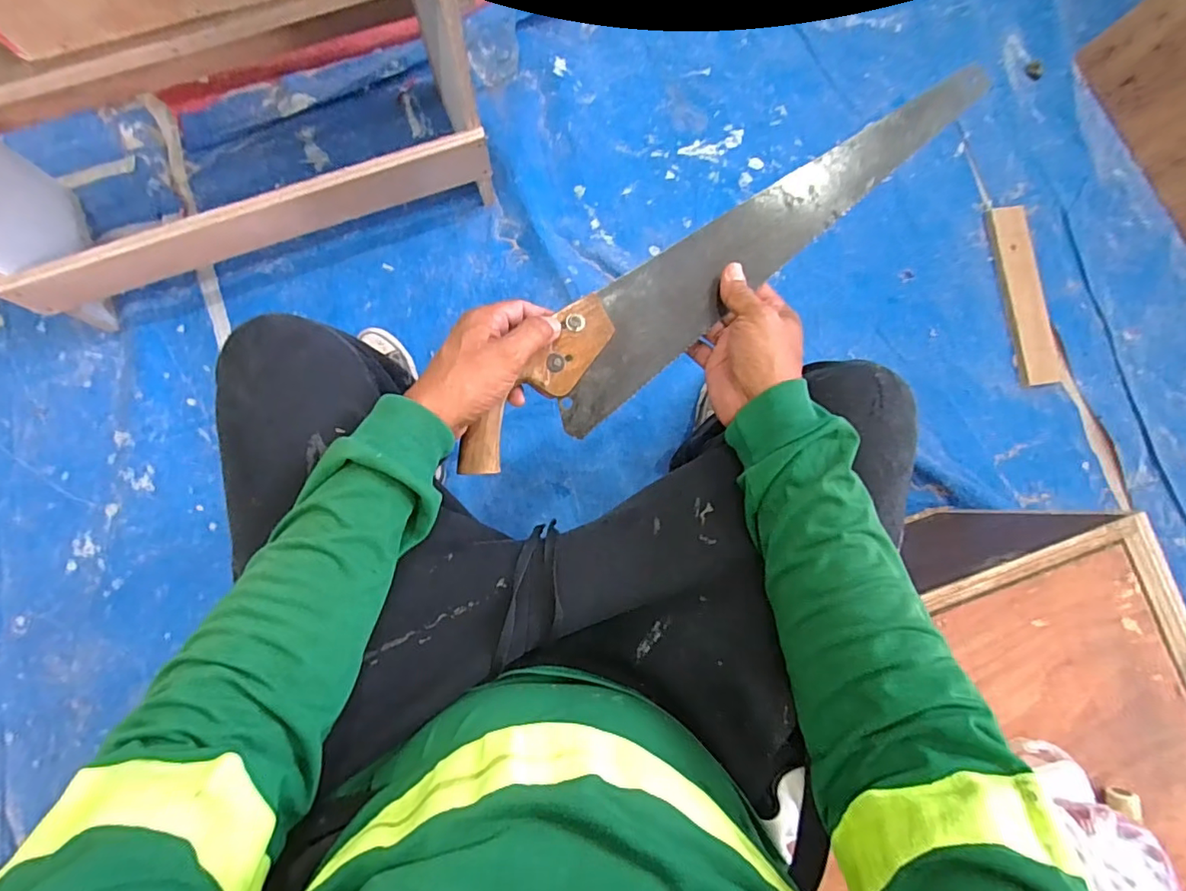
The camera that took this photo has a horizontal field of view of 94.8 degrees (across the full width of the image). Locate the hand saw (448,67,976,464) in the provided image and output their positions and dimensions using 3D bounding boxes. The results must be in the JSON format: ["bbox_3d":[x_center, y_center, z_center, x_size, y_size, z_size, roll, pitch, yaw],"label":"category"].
[{"bbox_3d":[0.106,-0.154,0.476,0.537,0.020,0.084,-37,89,-1],"label":"hand saw"}]

